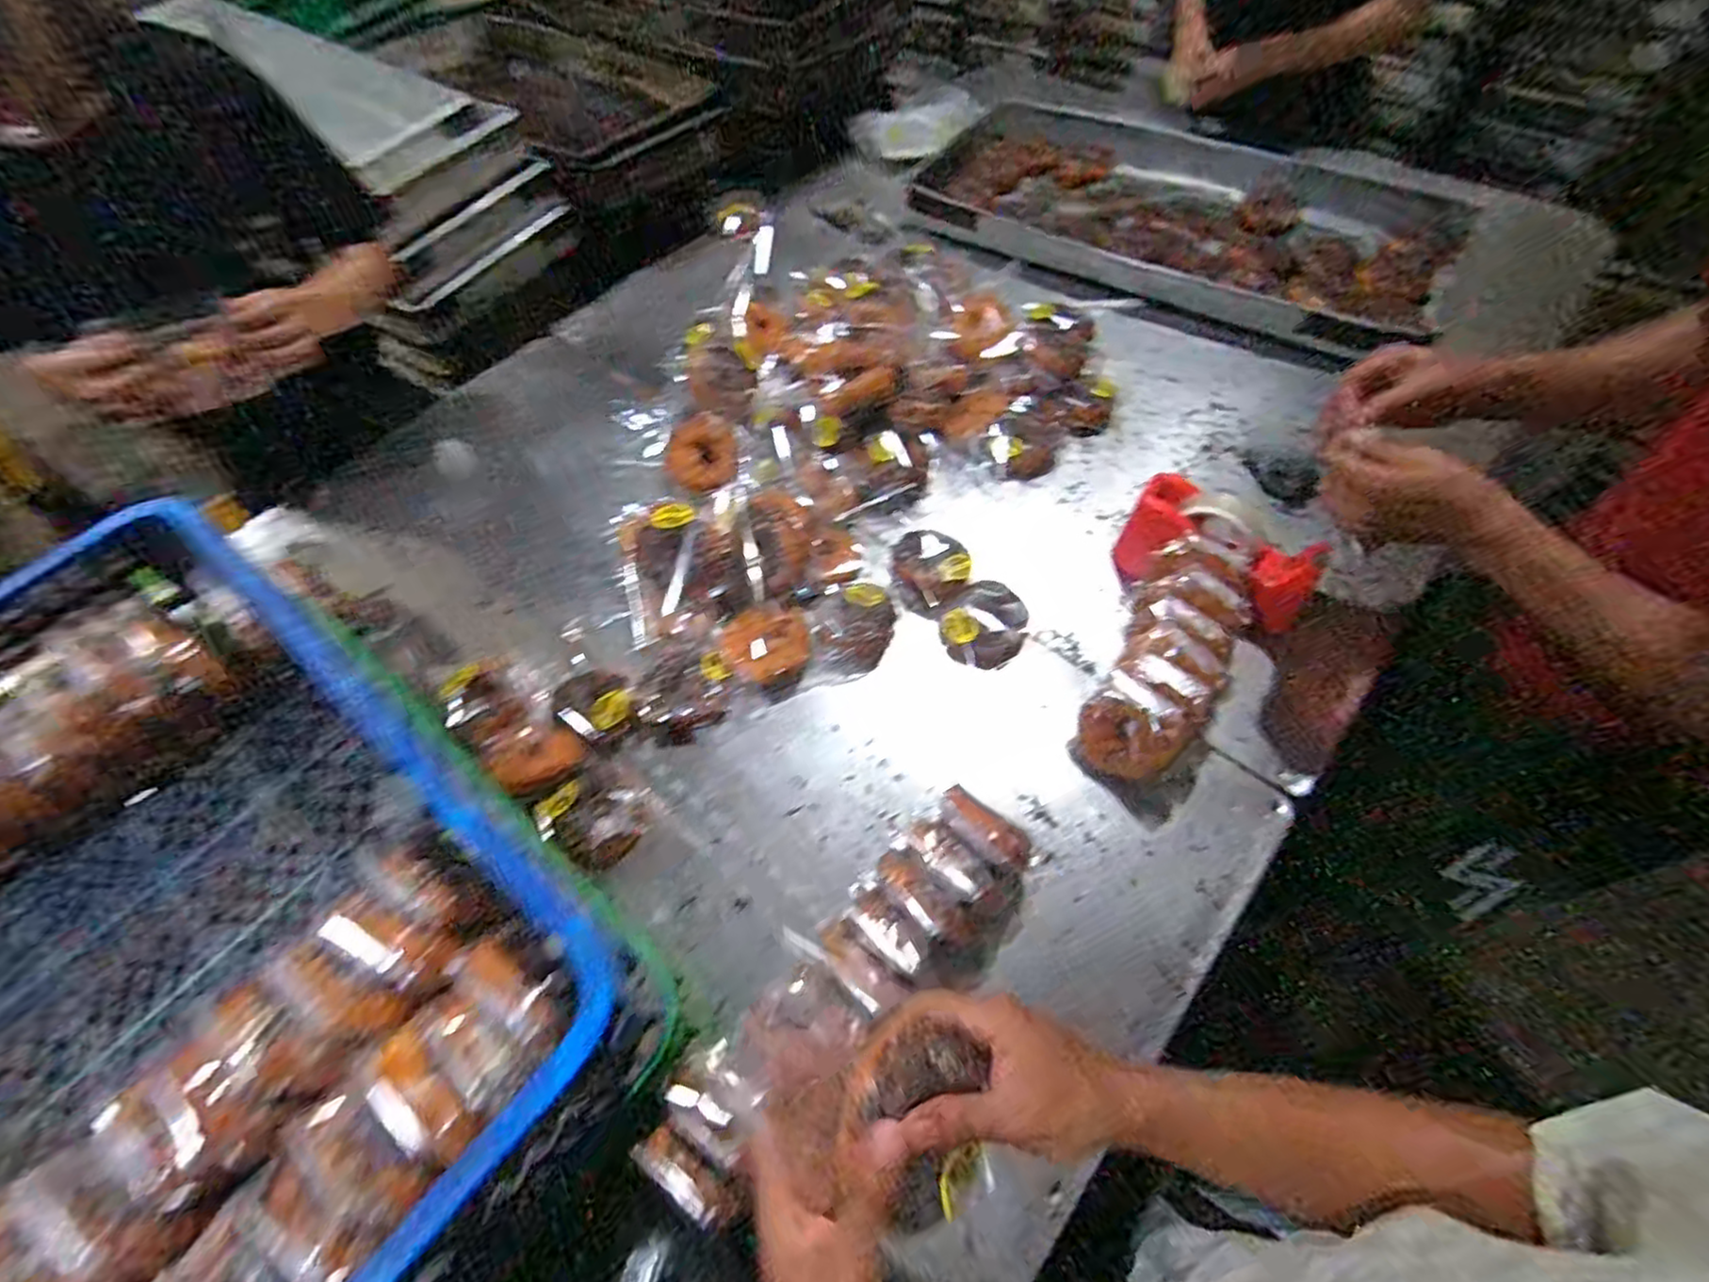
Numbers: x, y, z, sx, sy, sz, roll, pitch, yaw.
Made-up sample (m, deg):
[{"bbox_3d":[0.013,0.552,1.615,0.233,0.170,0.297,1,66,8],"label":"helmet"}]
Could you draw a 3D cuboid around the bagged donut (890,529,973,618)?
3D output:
[{"bbox_3d":[0.091,-0.082,0.854,0.091,0.025,0.110,-15,57,-5],"label":"bagged donut"}]

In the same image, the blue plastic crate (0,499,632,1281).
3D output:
[{"bbox_3d":[-0.485,0.211,0.494,0.601,0.141,0.415,34,66,23],"label":"blue plastic crate"}]

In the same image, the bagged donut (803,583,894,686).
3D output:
[{"bbox_3d":[-0.005,-0.010,0.815,0.097,0.033,0.114,-3,57,3],"label":"bagged donut"}]

